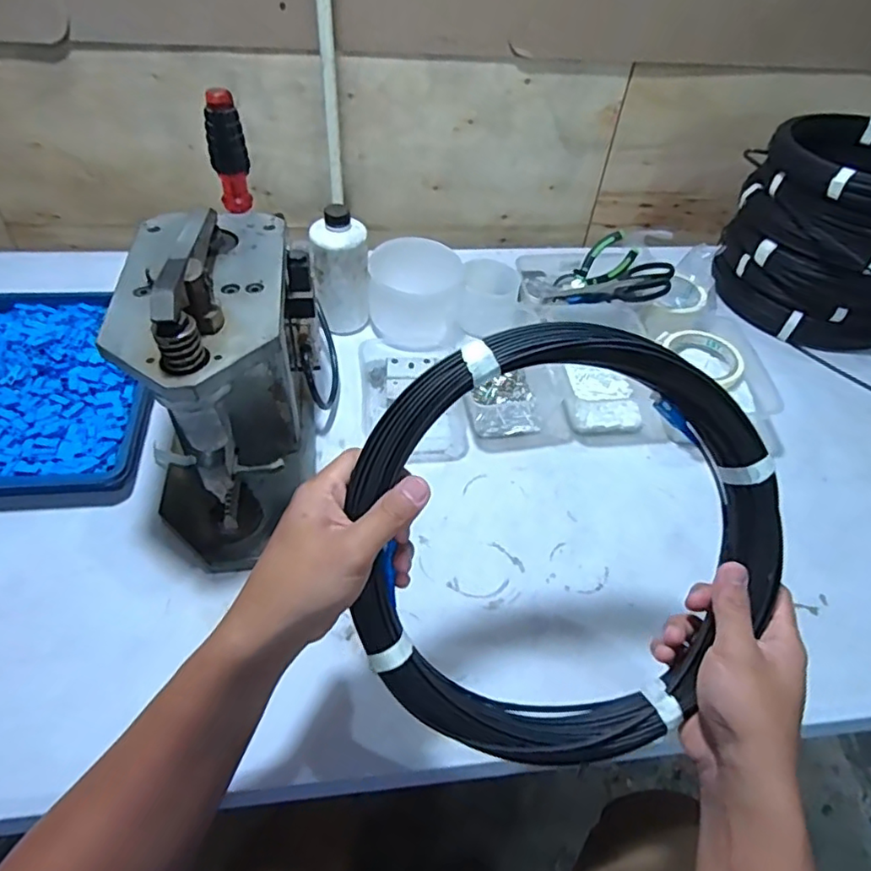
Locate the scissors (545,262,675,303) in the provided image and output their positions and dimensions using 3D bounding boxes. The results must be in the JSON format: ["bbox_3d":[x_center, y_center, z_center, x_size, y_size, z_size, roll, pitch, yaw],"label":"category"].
[{"bbox_3d":[0.238,-0.203,0.814,0.171,0.028,0.067,1,40,35],"label":"scissors"}]

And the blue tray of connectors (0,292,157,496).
[{"bbox_3d":[-0.451,-0.063,0.686,0.237,0.034,0.314,-3,48,-8],"label":"blue tray of connectors"}]

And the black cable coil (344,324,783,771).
[{"bbox_3d":[0.078,0.067,0.383,0.267,0.033,0.278,0,91,-6],"label":"black cable coil"}]

